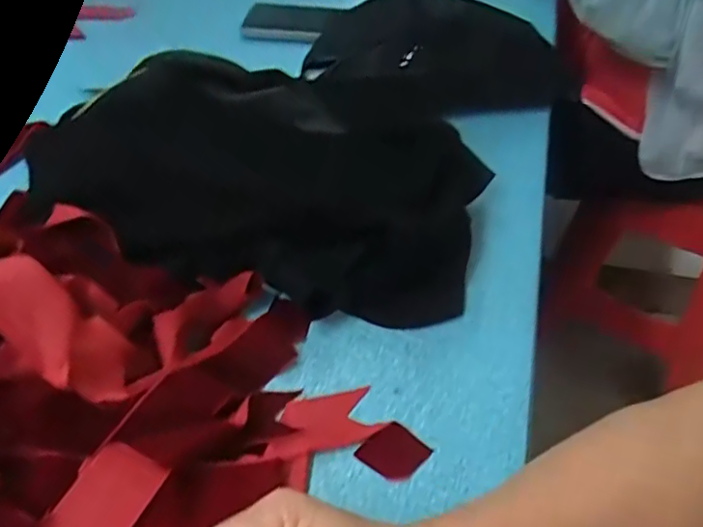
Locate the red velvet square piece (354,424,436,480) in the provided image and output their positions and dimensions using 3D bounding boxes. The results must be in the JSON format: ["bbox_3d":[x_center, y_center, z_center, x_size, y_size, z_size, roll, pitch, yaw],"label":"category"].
[{"bbox_3d":[0.026,0.115,0.358,0.036,0.007,0.033,-37,56,-28],"label":"red velvet square piece"}]

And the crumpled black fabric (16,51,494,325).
[{"bbox_3d":[-0.074,-0.069,0.459,0.345,0.108,0.160,10,49,11],"label":"crumpled black fabric"}]

